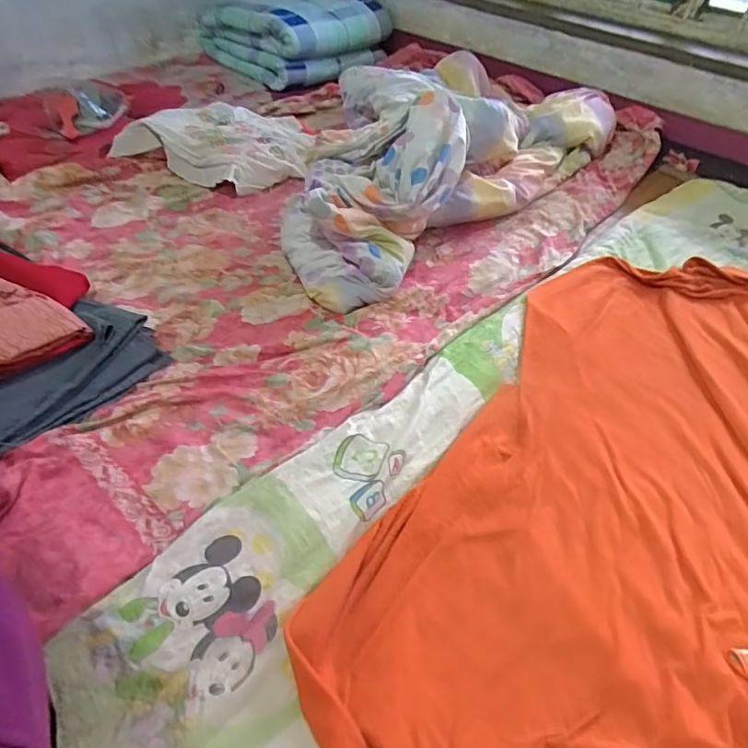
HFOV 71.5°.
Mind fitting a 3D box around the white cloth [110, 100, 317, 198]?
[{"bbox_3d":[-0.374,-0.615,1.350,0.497,0.092,0.364,18,49,13],"label":"white cloth"}]

